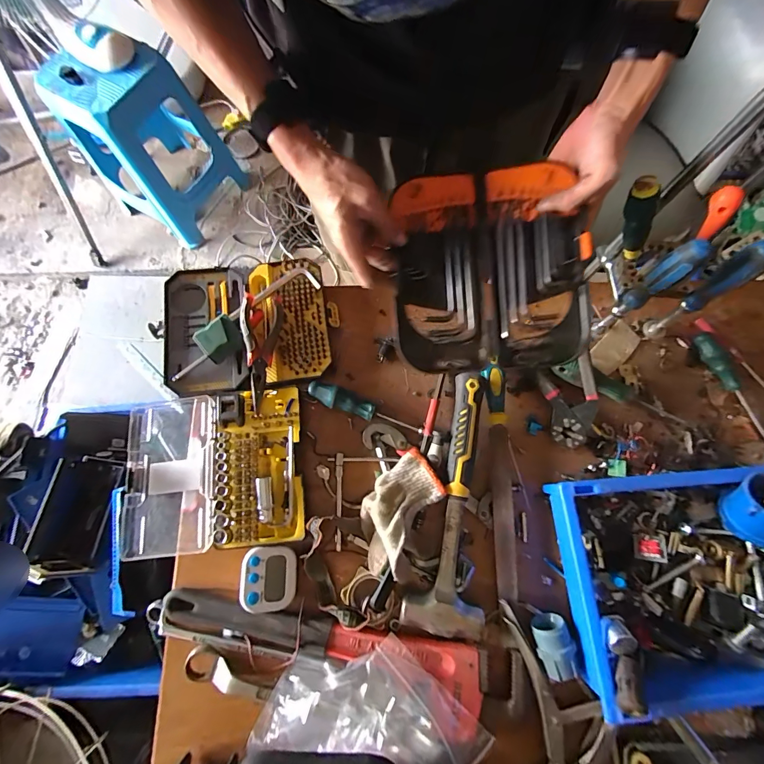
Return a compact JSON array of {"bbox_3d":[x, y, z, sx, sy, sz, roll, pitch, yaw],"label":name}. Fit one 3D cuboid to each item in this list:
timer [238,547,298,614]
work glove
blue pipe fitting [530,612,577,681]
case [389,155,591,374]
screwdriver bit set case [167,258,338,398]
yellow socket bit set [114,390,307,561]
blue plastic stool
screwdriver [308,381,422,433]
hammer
[{"bbox_3d":[-0.130,0.225,0.418,0.061,0.016,0.065,5,73,-18],"label":"timer"},{"bbox_3d":[0.022,0.155,0.425,0.087,0.047,0.135,34,78,9],"label":"work glove"},{"bbox_3d":[0.188,0.288,0.397,0.038,0.033,0.051,-17,76,-4],"label":"blue pipe fitting"},{"bbox_3d":[0.112,-0.120,0.395,0.193,0.026,0.211,-3,90,3],"label":"case"},{"bbox_3d":[-0.185,-0.083,0.497,0.222,0.042,0.191,-10,75,-3],"label":"screwdriver bit set case"},{"bbox_3d":[-0.213,0.108,0.447,0.225,0.033,0.185,-6,75,-1],"label":"yellow socket bit set"},{"bbox_3d":[-0.780,-0.781,1.189,0.366,0.473,0.345,27,77,7],"label":"blue plastic stool"},{"bbox_3d":[-0.024,0.039,0.472,0.151,0.027,0.028,26,77,7],"label":"screwdriver"},{"bbox_3d":[0.093,0.134,0.439,0.081,0.034,0.291,12,76,3],"label":"hammer"}]

